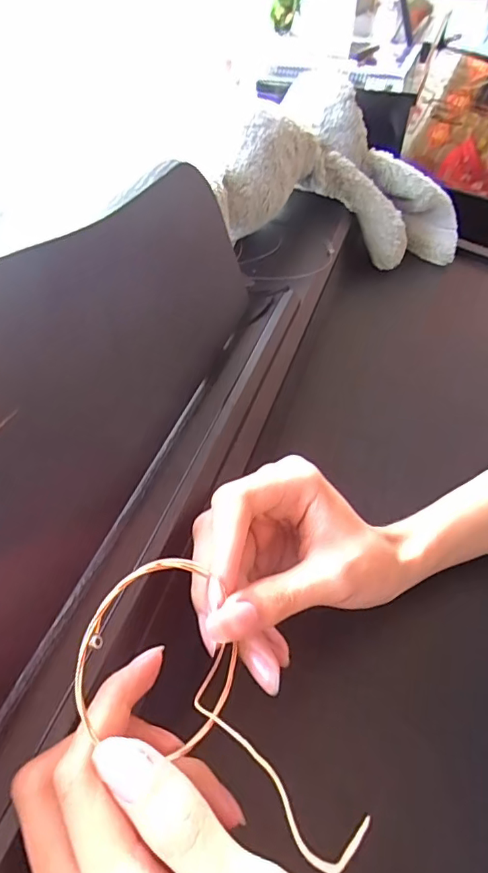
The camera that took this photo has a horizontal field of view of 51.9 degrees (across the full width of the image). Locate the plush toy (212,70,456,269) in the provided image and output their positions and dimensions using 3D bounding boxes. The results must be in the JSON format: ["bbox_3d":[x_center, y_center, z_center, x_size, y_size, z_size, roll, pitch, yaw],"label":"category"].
[{"bbox_3d":[0.106,-0.275,0.539,0.369,0.138,0.124,-12,43,-40],"label":"plush toy"}]

